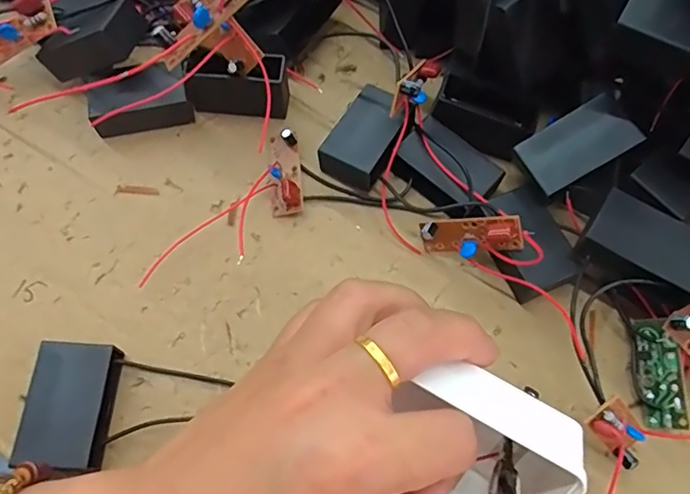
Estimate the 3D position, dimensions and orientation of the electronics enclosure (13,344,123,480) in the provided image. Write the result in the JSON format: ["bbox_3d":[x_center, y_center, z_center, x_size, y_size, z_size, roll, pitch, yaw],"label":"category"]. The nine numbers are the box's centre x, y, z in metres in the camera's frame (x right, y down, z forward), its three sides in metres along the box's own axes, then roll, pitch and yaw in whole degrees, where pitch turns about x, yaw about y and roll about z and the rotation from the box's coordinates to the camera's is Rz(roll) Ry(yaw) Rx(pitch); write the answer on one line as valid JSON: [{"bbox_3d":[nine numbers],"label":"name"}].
[{"bbox_3d":[-0.107,0.062,0.214,0.031,0.019,0.043,4,66,0],"label":"electronics enclosure"}]

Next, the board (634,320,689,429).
[{"bbox_3d":[0.130,0.053,0.224,0.018,0.004,0.043,-13,69,41],"label":"board"}]

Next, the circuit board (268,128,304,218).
[{"bbox_3d":[-0.029,-0.036,0.262,0.015,0.014,0.042,-6,66,-5],"label":"circuit board"}]

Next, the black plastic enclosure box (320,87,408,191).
[{"bbox_3d":[0.012,-0.054,0.265,0.031,0.023,0.048,29,68,10],"label":"black plastic enclosure box"}]

